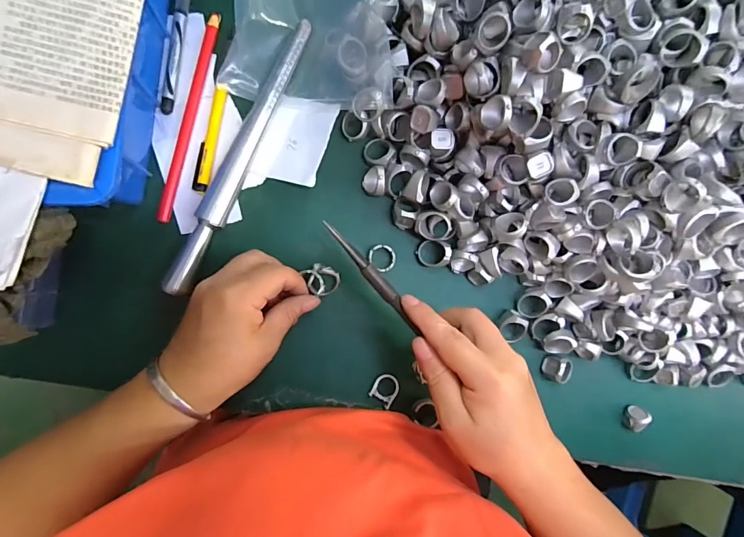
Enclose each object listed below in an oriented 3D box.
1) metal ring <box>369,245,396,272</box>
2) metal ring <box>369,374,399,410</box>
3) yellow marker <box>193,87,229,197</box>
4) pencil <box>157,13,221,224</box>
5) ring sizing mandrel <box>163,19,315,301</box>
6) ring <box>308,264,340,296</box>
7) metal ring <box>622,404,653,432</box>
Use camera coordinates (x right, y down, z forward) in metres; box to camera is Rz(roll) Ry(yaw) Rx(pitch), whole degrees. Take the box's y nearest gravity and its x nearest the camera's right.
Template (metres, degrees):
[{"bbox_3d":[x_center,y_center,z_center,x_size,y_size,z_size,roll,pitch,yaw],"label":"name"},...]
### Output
[{"bbox_3d":[0.009,-0.009,0.346,0.024,0.005,0.024,0,90,-9],"label":"metal ring"},{"bbox_3d":[0.012,0.104,0.345,0.021,0.005,0.025,36,84,-8],"label":"metal ring"},{"bbox_3d":[-0.129,-0.102,0.319,0.013,0.008,0.084,10,88,-9],"label":"yellow marker"},{"bbox_3d":[-0.143,-0.118,0.317,0.011,0.010,0.166,13,88,-9],"label":"pencil"},{"bbox_3d":[-0.103,-0.091,0.315,0.019,0.016,0.236,23,86,-9],"label":"ring sizing mandrel"},{"bbox_3d":[-0.039,0.010,0.329,0.024,0.012,0.024,0,90,-9],"label":"ring"},{"bbox_3d":[0.251,0.143,0.382,0.013,0.020,0.023,23,86,-9],"label":"metal ring"}]

